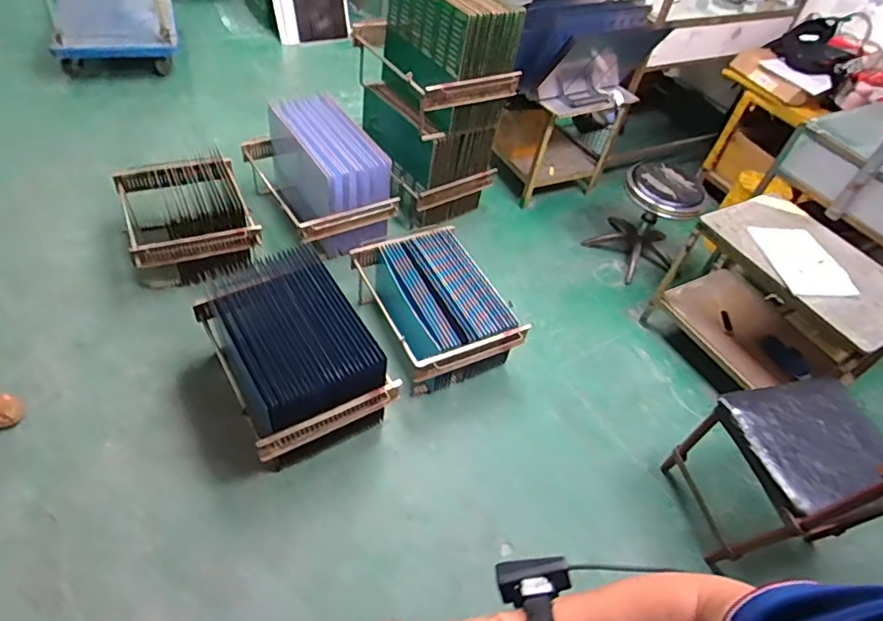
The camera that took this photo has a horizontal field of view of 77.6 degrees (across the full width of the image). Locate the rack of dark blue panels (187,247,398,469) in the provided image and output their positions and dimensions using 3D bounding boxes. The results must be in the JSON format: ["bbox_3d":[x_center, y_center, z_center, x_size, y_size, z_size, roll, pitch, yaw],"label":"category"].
[{"bbox_3d":[-0.435,0.118,1.605,0.368,0.328,0.515,-20,54,-26],"label":"rack of dark blue panels"}]

